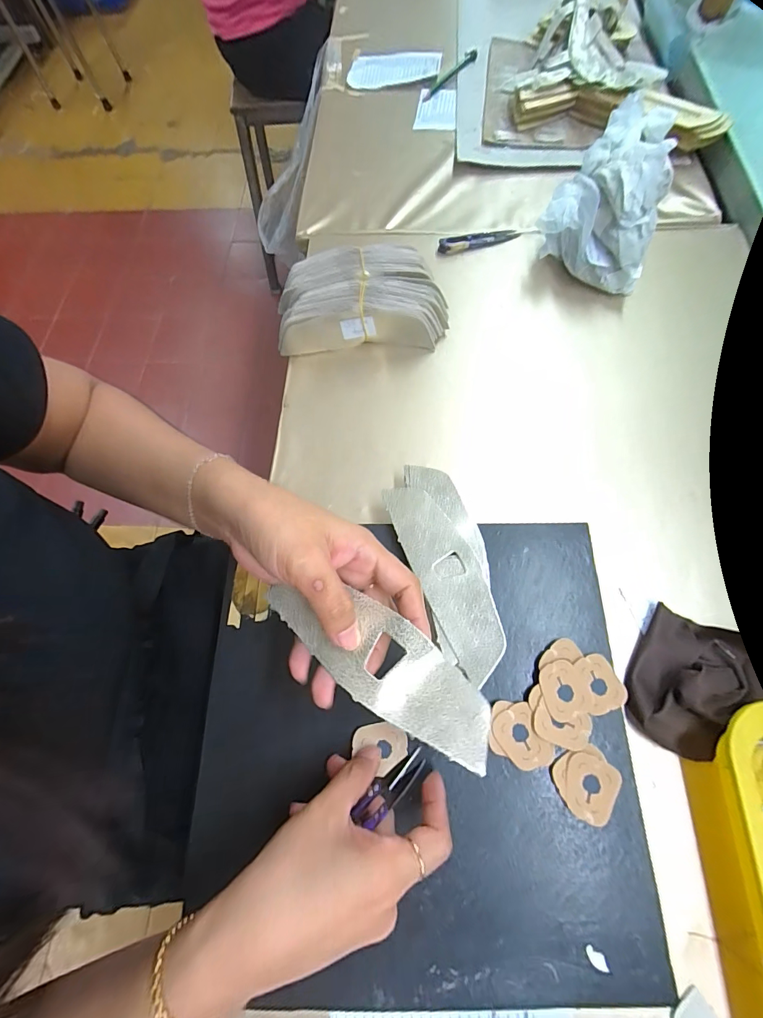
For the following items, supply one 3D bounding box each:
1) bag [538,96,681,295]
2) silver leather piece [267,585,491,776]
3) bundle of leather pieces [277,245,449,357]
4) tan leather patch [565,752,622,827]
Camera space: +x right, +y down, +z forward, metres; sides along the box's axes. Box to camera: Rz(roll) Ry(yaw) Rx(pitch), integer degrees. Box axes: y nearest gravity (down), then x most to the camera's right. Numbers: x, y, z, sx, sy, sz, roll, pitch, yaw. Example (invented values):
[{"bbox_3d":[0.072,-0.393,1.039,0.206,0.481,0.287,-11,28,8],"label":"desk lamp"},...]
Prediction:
[{"bbox_3d":[0.262,-0.340,0.435,0.115,0.105,0.163,31,74,13],"label":"bag"},{"bbox_3d":[0.001,0.087,0.228,0.154,0.030,0.048,33,74,9],"label":"silver leather piece"},{"bbox_3d":[-0.020,-0.227,0.433,0.181,0.057,0.097,-3,69,2],"label":"bundle of leather pieces"},{"bbox_3d":[0.140,0.188,0.266,0.032,0.004,0.039,25,76,16],"label":"tan leather patch"}]

